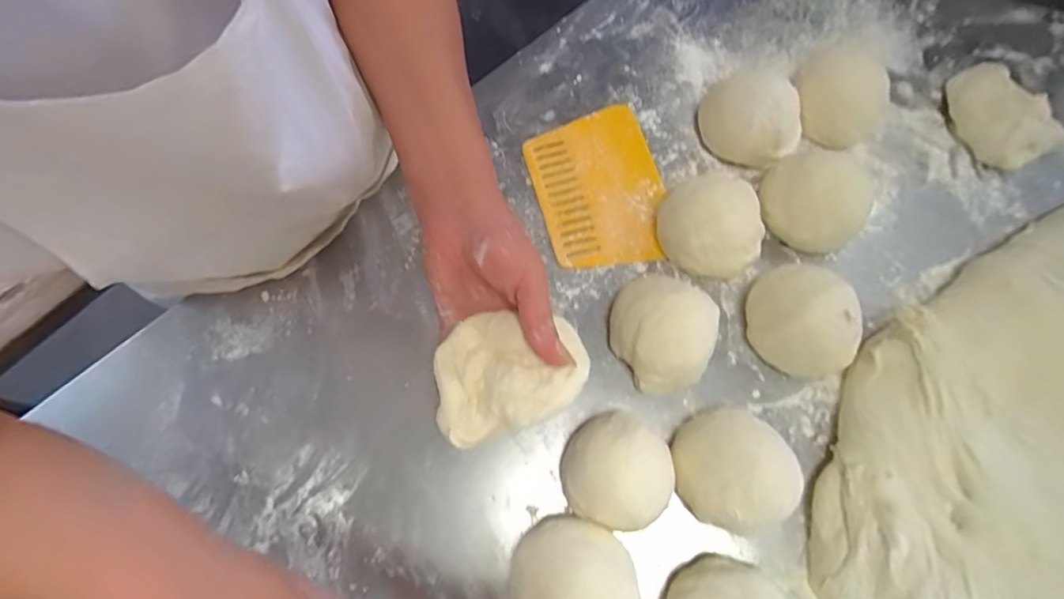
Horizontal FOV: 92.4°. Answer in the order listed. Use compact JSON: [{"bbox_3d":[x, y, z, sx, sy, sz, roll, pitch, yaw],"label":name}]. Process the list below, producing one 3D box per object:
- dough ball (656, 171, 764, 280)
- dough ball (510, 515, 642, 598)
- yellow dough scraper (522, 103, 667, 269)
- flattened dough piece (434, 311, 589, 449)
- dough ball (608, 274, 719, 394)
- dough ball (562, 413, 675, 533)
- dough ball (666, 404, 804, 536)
[{"bbox_3d":[0.153,-0.060,0.434,0.076,0.049,0.076,-1,72,2],"label":"dough ball"},{"bbox_3d":[0.028,0.196,0.352,0.084,0.068,0.079,-1,72,2],"label":"dough ball"},{"bbox_3d":[0.063,-0.105,0.483,0.116,0.006,0.157,-16,72,-3],"label":"yellow dough scraper"},{"bbox_3d":[-0.016,0.047,0.352,0.104,0.024,0.081,-16,69,-4],"label":"flattened dough piece"},{"bbox_3d":[0.104,0.023,0.406,0.078,0.061,0.092,-18,70,-5],"label":"dough ball"},{"bbox_3d":[0.061,0.126,0.372,0.073,0.066,0.074,-1,72,2],"label":"dough ball"},{"bbox_3d":[0.147,0.123,0.374,0.080,0.061,0.083,-1,72,2],"label":"dough ball"}]

